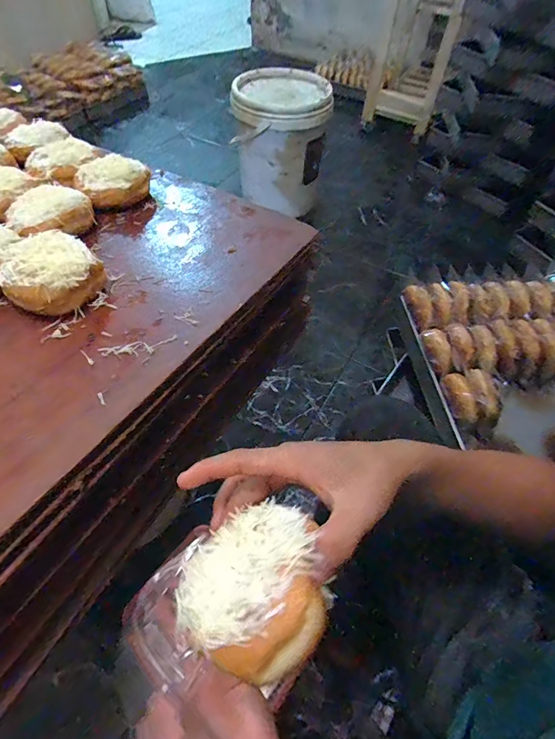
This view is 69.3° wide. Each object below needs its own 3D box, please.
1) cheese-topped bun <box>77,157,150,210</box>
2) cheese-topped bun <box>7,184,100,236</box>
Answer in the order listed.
[{"bbox_3d":[-0.213,-0.241,0.518,0.093,0.039,0.079,-5,54,-5],"label":"cheese-topped bun"},{"bbox_3d":[-0.254,-0.172,0.458,0.089,0.038,0.077,-22,57,-17],"label":"cheese-topped bun"}]

